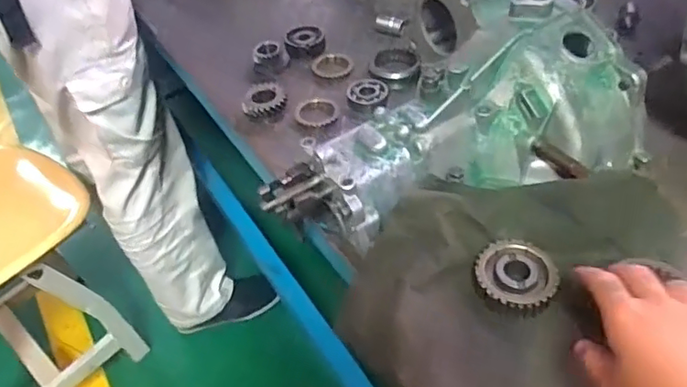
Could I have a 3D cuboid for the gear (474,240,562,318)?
[{"bbox_3d":[0.149,0.072,0.497,0.068,0.015,0.067,-1,44,1],"label":"gear"}]

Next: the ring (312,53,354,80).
[{"bbox_3d":[-0.014,-0.176,0.792,0.057,0.012,0.049,4,44,6],"label":"ring"}]

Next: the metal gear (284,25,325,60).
[{"bbox_3d":[-0.053,-0.214,0.817,0.052,0.025,0.060,3,44,5],"label":"metal gear"}]

